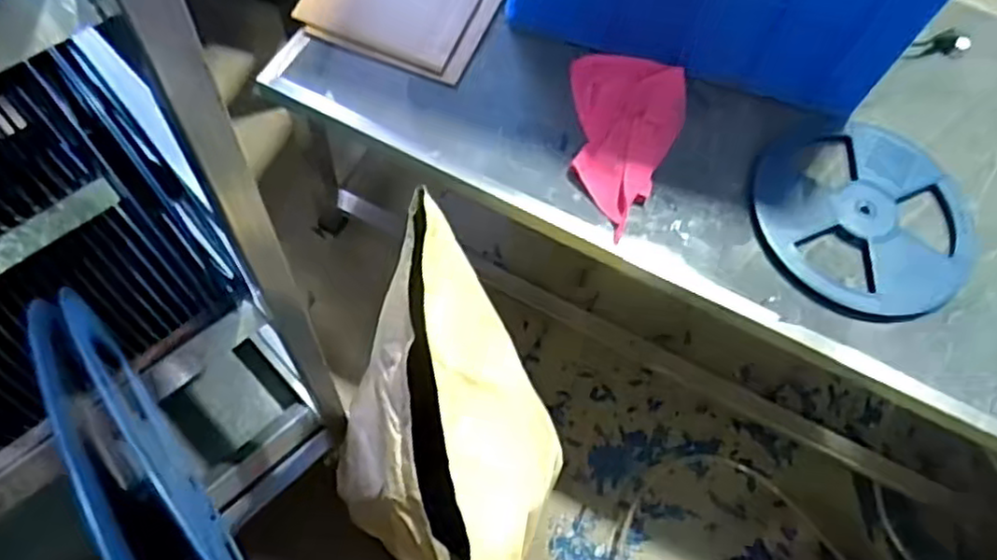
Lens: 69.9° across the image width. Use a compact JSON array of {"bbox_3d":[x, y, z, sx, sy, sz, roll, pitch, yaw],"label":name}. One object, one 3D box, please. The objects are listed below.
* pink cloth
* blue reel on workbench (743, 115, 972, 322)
[{"bbox_3d":[0.193,-0.207,1.039,0.160,0.035,0.279,-3,70,11],"label":"pink cloth"},{"bbox_3d":[0.529,-0.097,1.031,0.308,0.034,0.321,2,67,-4],"label":"blue reel on workbench"}]

